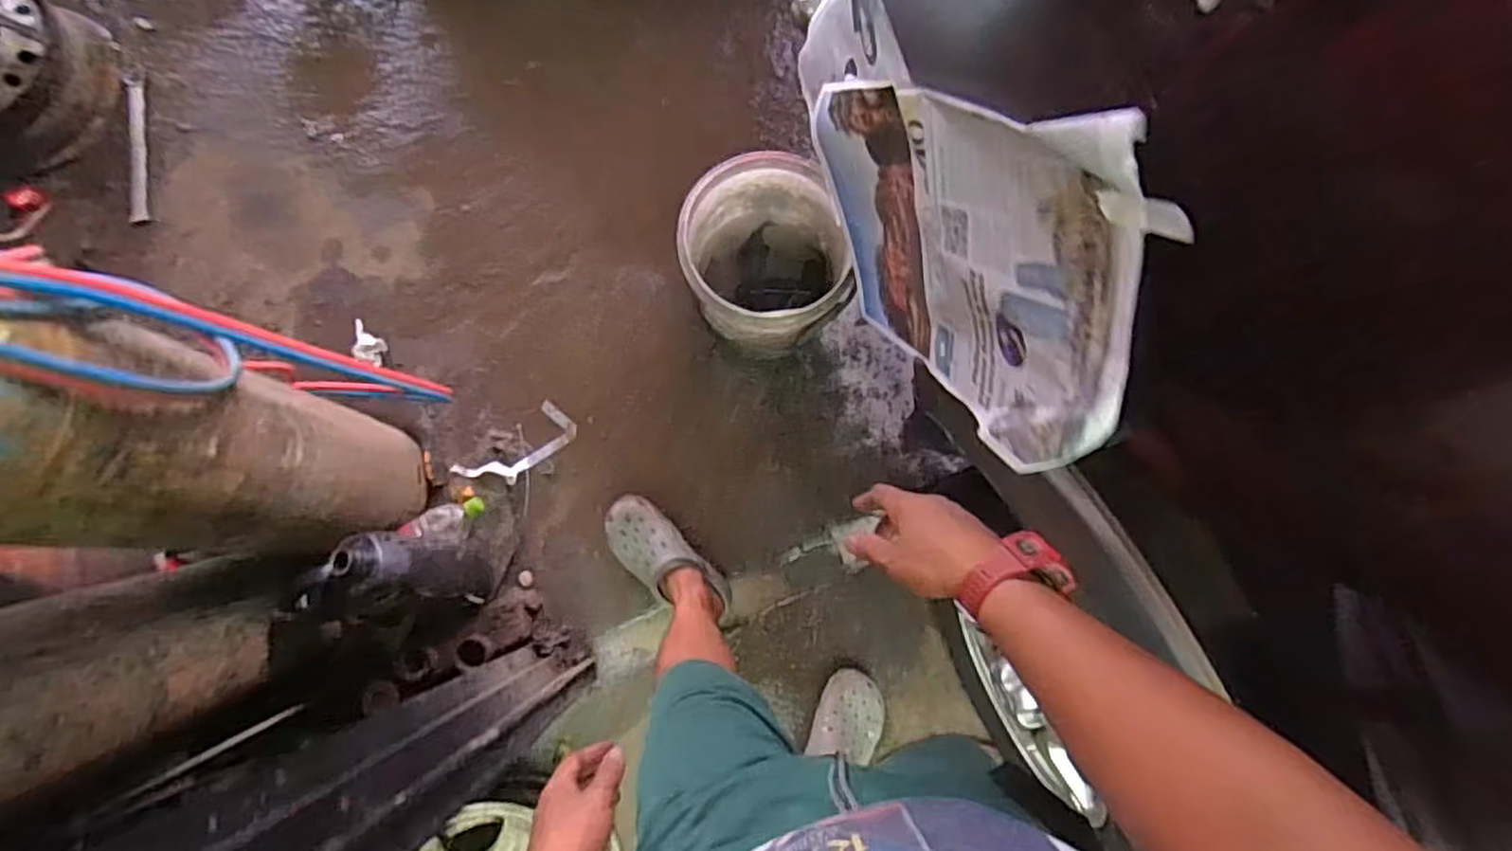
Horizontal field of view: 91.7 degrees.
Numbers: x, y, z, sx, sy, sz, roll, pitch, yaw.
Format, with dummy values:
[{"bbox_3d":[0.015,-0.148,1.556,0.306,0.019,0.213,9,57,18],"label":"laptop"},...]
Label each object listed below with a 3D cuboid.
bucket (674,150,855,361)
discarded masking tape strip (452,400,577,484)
[{"bbox_3d":[0.011,-0.294,1.369,0.281,0.296,0.312,-21,82,-6],"label":"bucket"},{"bbox_3d":[-0.468,0.047,1.438,0.233,0.017,0.099,-33,84,-21],"label":"discarded masking tape strip"}]

